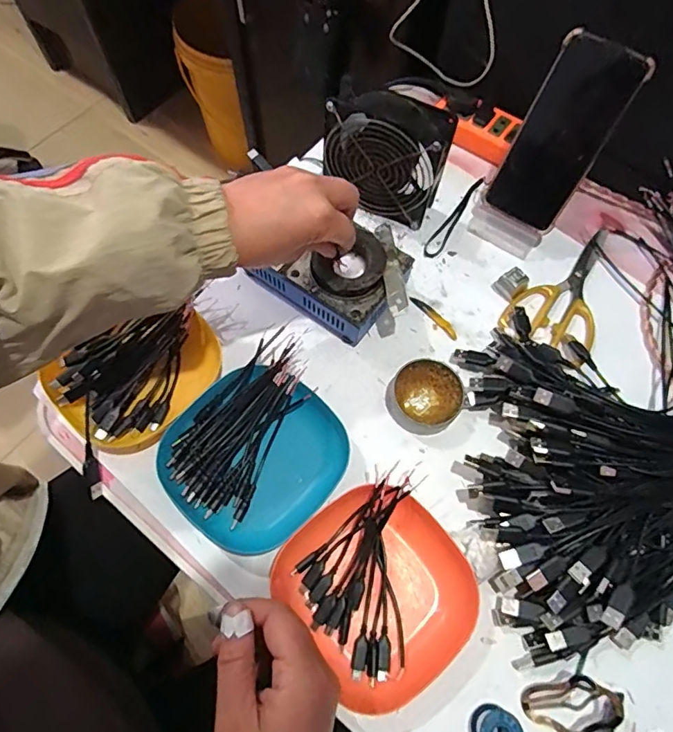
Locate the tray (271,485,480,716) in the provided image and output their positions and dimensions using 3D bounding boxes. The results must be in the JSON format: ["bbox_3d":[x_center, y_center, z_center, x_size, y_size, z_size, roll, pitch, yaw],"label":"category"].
[{"bbox_3d":[0.034,0.172,0.392,0.132,0.027,0.138,-33,72,-13],"label":"tray"}]

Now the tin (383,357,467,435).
[{"bbox_3d":[0.082,0.028,0.459,0.064,0.026,0.062,0,68,-1],"label":"tin"}]

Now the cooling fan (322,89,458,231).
[{"bbox_3d":[0.051,-0.213,0.516,0.119,0.122,0.056,20,69,7],"label":"cooling fan"}]

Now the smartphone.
[{"bbox_3d":[0.215,-0.218,0.485,0.079,0.165,0.006,33,38,12],"label":"smartphone"}]

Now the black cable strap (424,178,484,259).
[{"bbox_3d":[0.129,-0.164,0.554,0.017,0.011,0.119,31,70,8],"label":"black cable strap"}]

